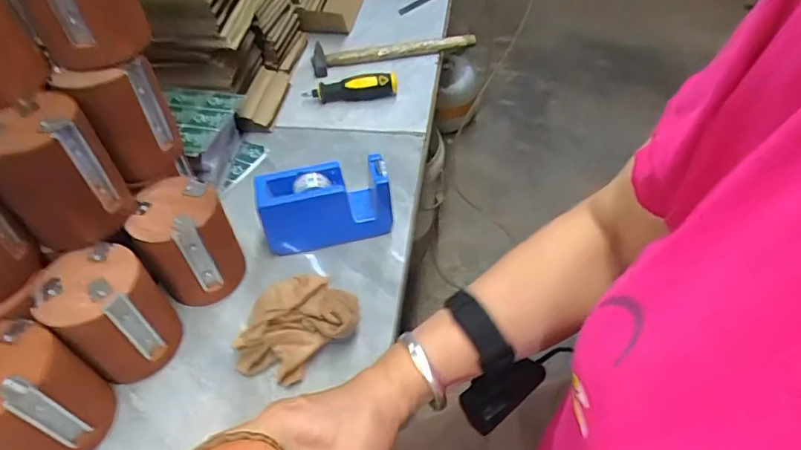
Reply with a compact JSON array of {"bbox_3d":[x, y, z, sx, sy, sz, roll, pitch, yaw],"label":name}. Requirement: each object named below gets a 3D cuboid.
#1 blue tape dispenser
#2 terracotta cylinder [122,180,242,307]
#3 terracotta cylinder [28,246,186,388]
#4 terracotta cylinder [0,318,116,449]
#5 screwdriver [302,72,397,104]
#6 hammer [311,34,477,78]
[{"bbox_3d":[-0.076,-0.020,0.519,0.127,0.080,0.042,-12,49,-9],"label":"blue tape dispenser"},{"bbox_3d":[-0.195,0.016,0.473,0.079,0.100,0.074,-1,48,1],"label":"terracotta cylinder"},{"bbox_3d":[-0.241,0.076,0.428,0.077,0.102,0.078,-1,48,1],"label":"terracotta cylinder"},{"bbox_3d":[-0.275,0.132,0.380,0.076,0.103,0.076,-1,48,1],"label":"terracotta cylinder"},{"bbox_3d":[-0.068,-0.190,0.687,0.125,0.033,0.027,-3,48,-1],"label":"screwdriver"},{"bbox_3d":[-0.009,-0.270,0.771,0.250,0.023,0.059,-13,49,-10],"label":"hammer"}]

